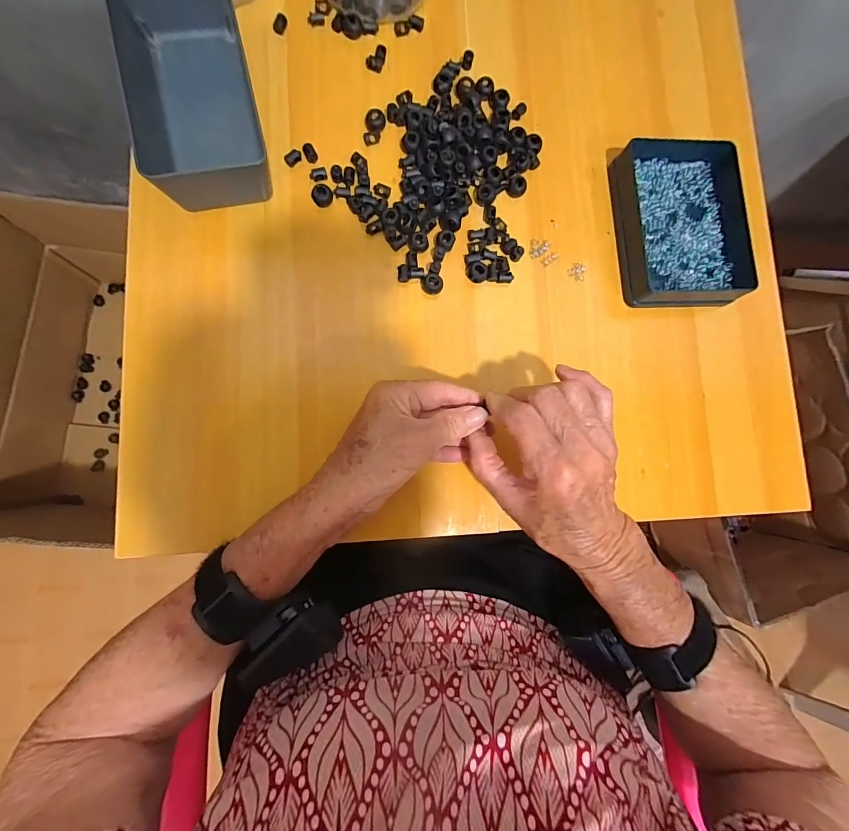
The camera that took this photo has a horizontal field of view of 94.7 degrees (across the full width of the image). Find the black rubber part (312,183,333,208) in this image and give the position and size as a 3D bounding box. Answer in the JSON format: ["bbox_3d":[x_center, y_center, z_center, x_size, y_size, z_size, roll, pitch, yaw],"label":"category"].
[{"bbox_3d":[-0.088,-0.190,0.337,0.017,0.013,0.013,-24,86,-9],"label":"black rubber part"}]

